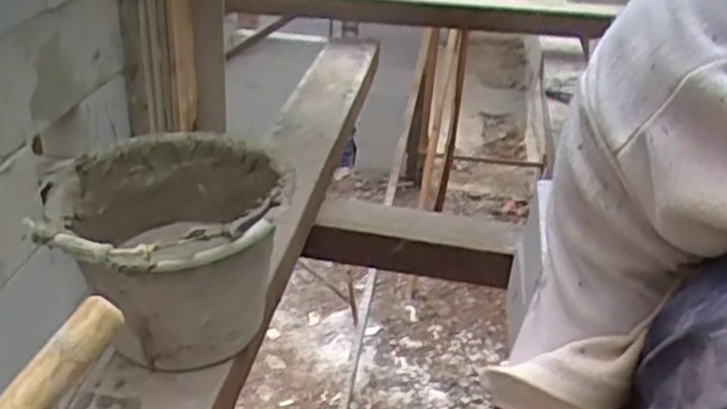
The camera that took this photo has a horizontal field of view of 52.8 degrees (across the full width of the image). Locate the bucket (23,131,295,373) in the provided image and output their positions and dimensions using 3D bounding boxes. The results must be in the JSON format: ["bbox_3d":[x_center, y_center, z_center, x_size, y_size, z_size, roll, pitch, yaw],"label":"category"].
[{"bbox_3d":[-0.218,0.050,0.877,0.241,0.215,0.349,-1,30,-8],"label":"bucket"}]

